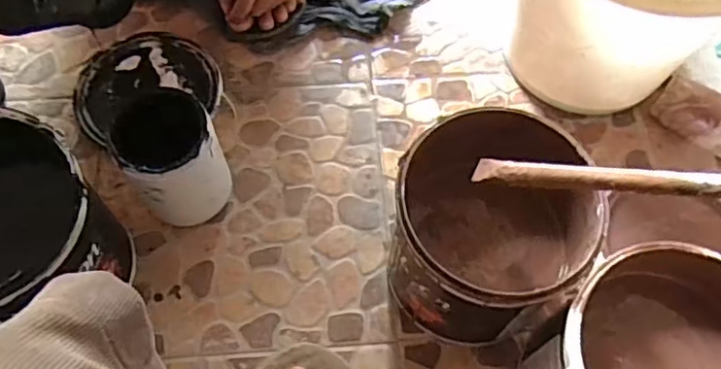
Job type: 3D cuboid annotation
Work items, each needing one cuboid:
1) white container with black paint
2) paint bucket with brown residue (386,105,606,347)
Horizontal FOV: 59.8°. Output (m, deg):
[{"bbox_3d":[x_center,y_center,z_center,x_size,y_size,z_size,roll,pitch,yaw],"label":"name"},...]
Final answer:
[{"bbox_3d":[-0.195,-0.026,0.661,0.094,0.142,0.092,0,64,-1],"label":"white container with black paint"},{"bbox_3d":[0.118,0.055,0.605,0.167,0.185,0.165,0,64,-1],"label":"paint bucket with brown residue"}]

